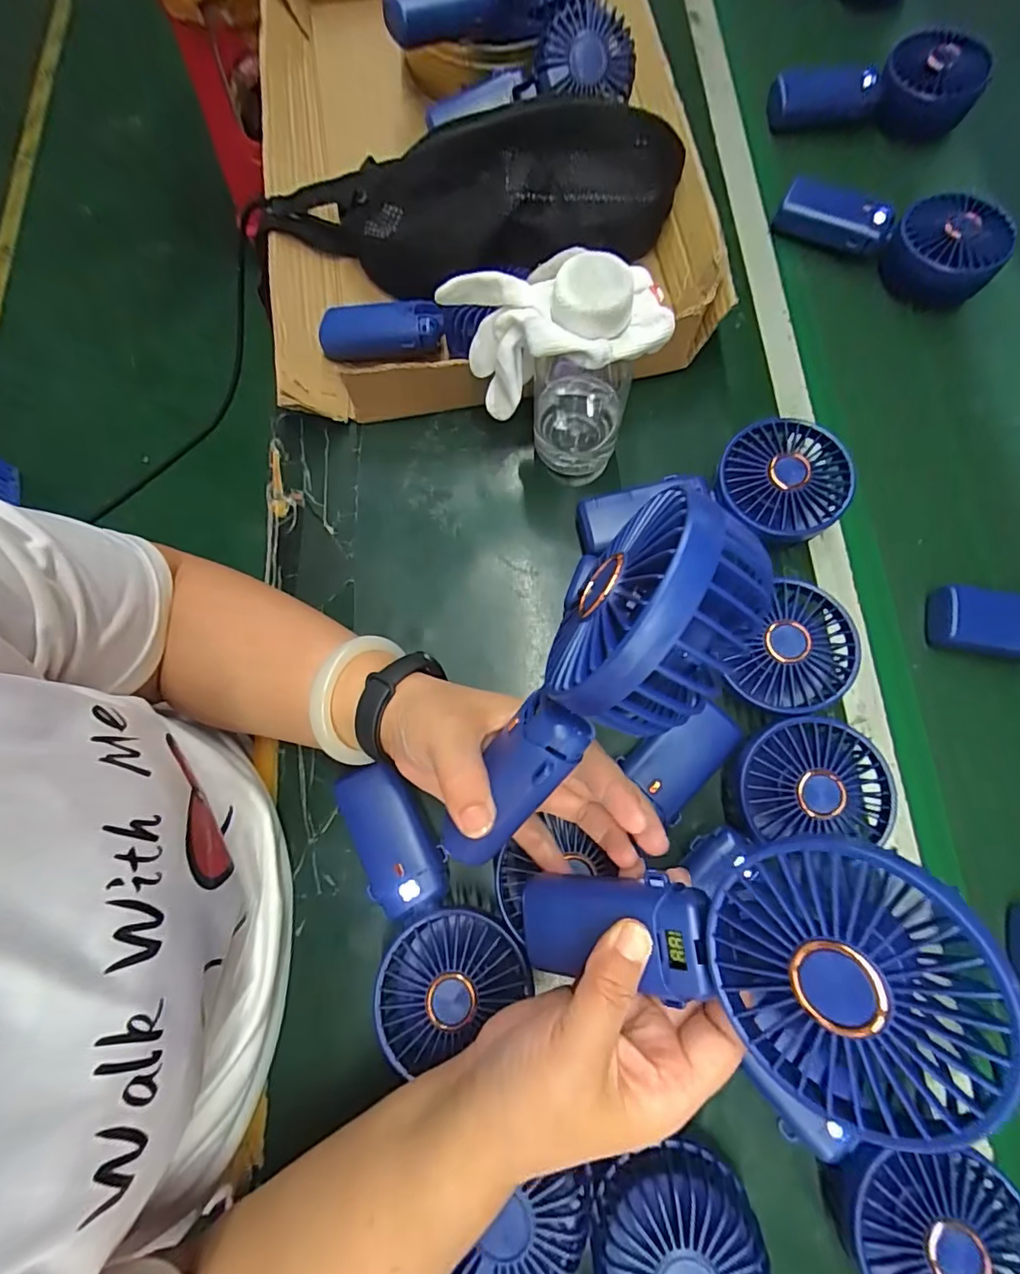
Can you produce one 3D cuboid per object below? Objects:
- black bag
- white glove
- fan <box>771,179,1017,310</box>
[{"bbox_3d":[-0.024,-0.354,0.433,0.320,0.108,0.086,3,75,1],"label":"black bag"},{"bbox_3d":[0.025,-0.176,0.322,0.123,0.084,0.072,-9,75,-2],"label":"white glove"},{"bbox_3d":[0.325,-0.346,0.457,0.178,0.055,0.067,33,77,8],"label":"fan"}]

